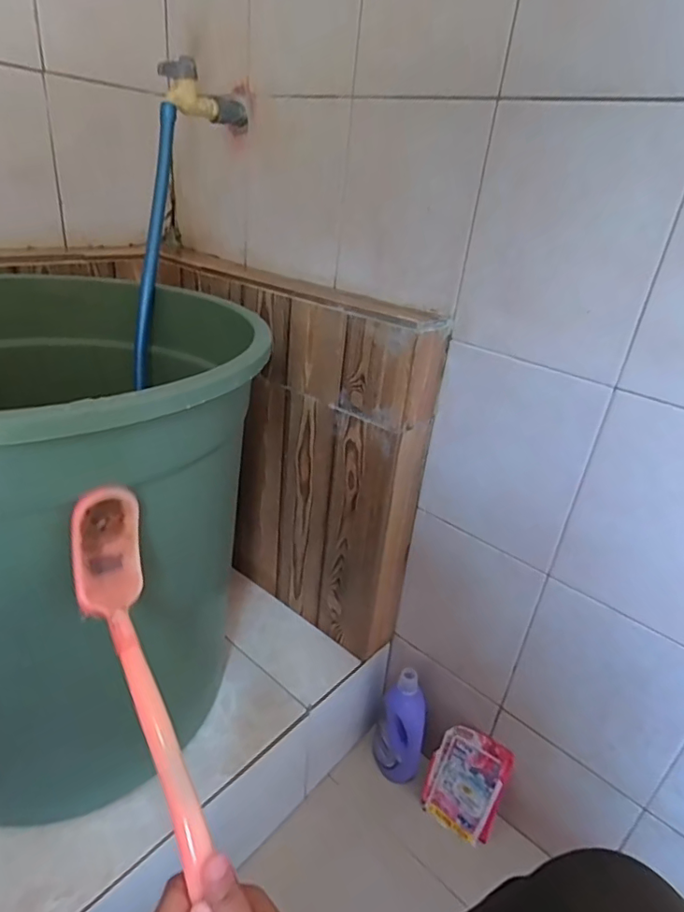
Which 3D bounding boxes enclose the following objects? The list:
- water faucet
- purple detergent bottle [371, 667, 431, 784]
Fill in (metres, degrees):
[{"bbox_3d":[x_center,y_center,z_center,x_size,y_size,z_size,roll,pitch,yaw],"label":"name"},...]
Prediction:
[{"bbox_3d":[-0.183,-0.482,0.716,0.032,0.055,0.130,28,21,35],"label":"water faucet"},{"bbox_3d":[0.099,0.425,0.845,0.075,0.187,0.067,11,28,8],"label":"purple detergent bottle"}]

